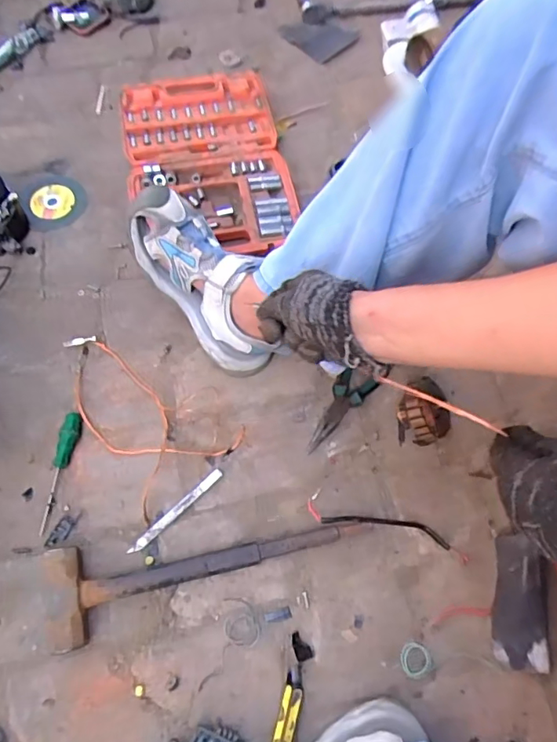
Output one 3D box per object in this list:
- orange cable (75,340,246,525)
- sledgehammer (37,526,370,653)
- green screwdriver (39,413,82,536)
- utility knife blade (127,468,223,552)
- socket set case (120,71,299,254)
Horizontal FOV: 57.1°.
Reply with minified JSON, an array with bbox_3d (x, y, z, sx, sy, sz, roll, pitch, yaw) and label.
[{"bbox_3d":[-0.175,0.048,0.648,0.153,0.011,0.233,-39,72,-20],"label":"orange cable"},{"bbox_3d":[-0.072,0.212,0.568,0.343,0.034,0.093,-11,65,-9],"label":"sledgehammer"},{"bbox_3d":[-0.265,0.117,0.612,0.020,0.022,0.143,9,63,1],"label":"green screwdriver"},{"bbox_3d":[-0.120,0.164,0.604,0.134,0.005,0.012,-40,72,-20],"label":"utility knife blade"},{"bbox_3d":[-0.114,-0.341,0.818,0.245,0.031,0.382,-10,65,-8],"label":"socket set case"}]

